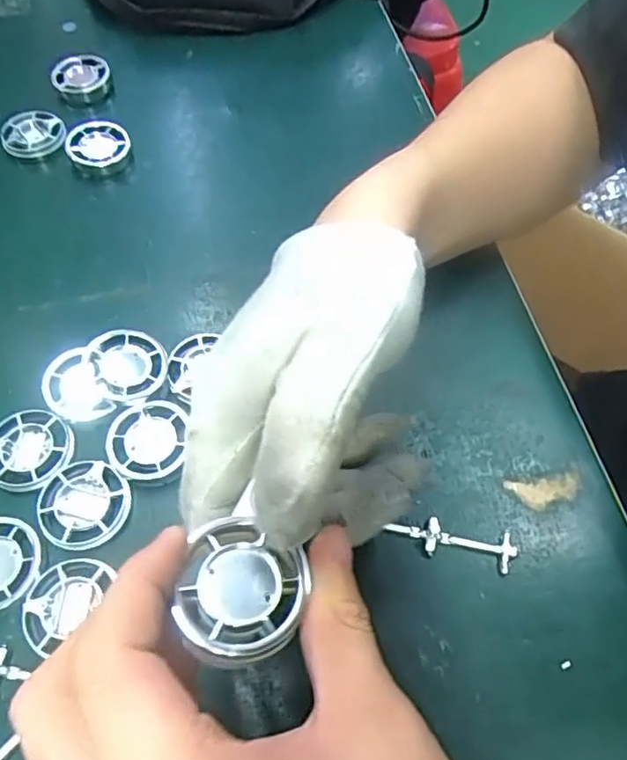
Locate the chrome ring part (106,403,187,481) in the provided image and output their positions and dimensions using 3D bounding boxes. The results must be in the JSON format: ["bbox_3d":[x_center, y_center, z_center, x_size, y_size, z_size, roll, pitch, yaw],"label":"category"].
[{"bbox_3d":[-0.077,0.028,0.272,0.034,0.004,0.037,0,61,0],"label":"chrome ring part"}]

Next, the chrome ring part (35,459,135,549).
[{"bbox_3d":[-0.100,0.053,0.258,0.037,0.004,0.038,0,61,0],"label":"chrome ring part"}]

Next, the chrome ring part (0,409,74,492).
[{"bbox_3d":[-0.130,0.033,0.274,0.039,0.009,0.038,0,61,0],"label":"chrome ring part"}]

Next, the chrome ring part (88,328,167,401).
[{"bbox_3d":[-0.089,-0.008,0.285,0.034,0.009,0.037,0,61,0],"label":"chrome ring part"}]

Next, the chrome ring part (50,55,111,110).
[{"bbox_3d":[-0.159,-0.207,0.411,0.038,0.017,0.037,0,61,0],"label":"chrome ring part"}]

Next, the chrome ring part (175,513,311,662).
[{"bbox_3d":[-0.020,0.059,0.167,0.035,0.008,0.038,0,61,0],"label":"chrome ring part"}]

